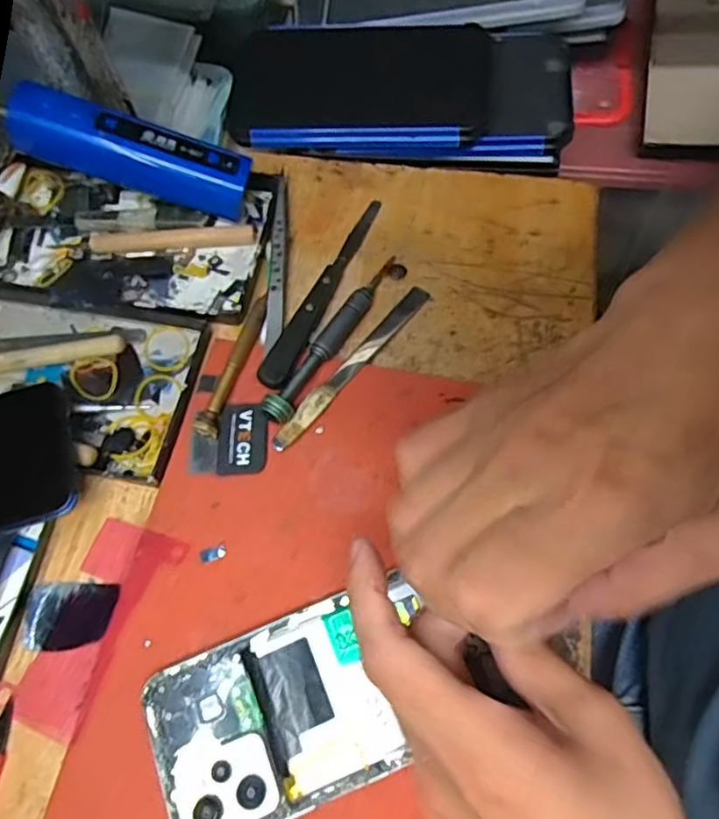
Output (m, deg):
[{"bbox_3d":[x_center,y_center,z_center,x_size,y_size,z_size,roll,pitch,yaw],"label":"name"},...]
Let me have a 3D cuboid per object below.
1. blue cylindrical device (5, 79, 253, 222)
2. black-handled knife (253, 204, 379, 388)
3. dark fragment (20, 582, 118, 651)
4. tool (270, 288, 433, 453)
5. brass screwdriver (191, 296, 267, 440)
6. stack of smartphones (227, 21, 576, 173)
[{"bbox_3d":[-0.132,-0.151,0.363,0.131,0.029,0.031,15,67,-13],"label":"blue cylindrical device"},{"bbox_3d":[-0.021,-0.072,0.363,0.017,0.010,0.140,21,69,10],"label":"black-handled knife"},{"bbox_3d":[-0.143,0.101,0.305,0.047,0.004,0.030,-3,67,0],"label":"dark fragment"},{"bbox_3d":[-0.003,-0.026,0.345,0.011,0.004,0.127,37,73,15],"label":"tool"},{"bbox_3d":[-0.068,-0.026,0.343,0.011,0.011,0.091,16,68,8],"label":"brass screwdriver"},{"bbox_3d":[0.030,-0.220,0.421,0.229,0.027,0.101,4,67,3],"label":"stack of smartphones"}]

